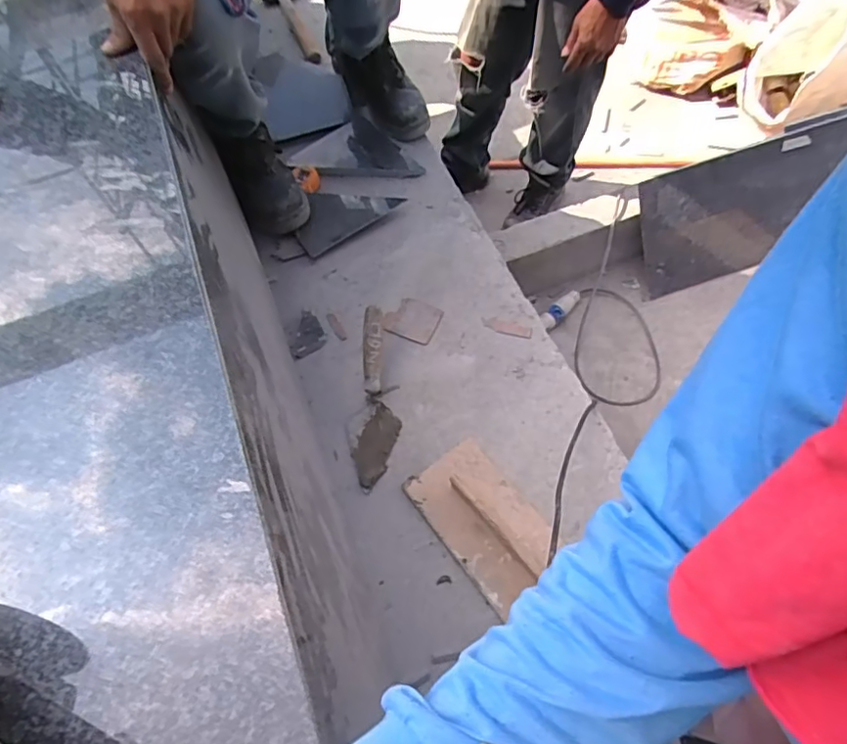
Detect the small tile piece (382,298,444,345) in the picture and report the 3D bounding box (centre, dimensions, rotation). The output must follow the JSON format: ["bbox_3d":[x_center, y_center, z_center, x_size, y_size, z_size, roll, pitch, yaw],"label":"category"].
[{"bbox_3d":[-0.018,-0.089,0.945,0.086,0.009,0.075,24,66,14],"label":"small tile piece"}]

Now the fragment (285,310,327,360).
[{"bbox_3d":[-0.201,-0.064,0.935,0.061,0.017,0.078,-25,65,-10],"label":"fragment"}]

